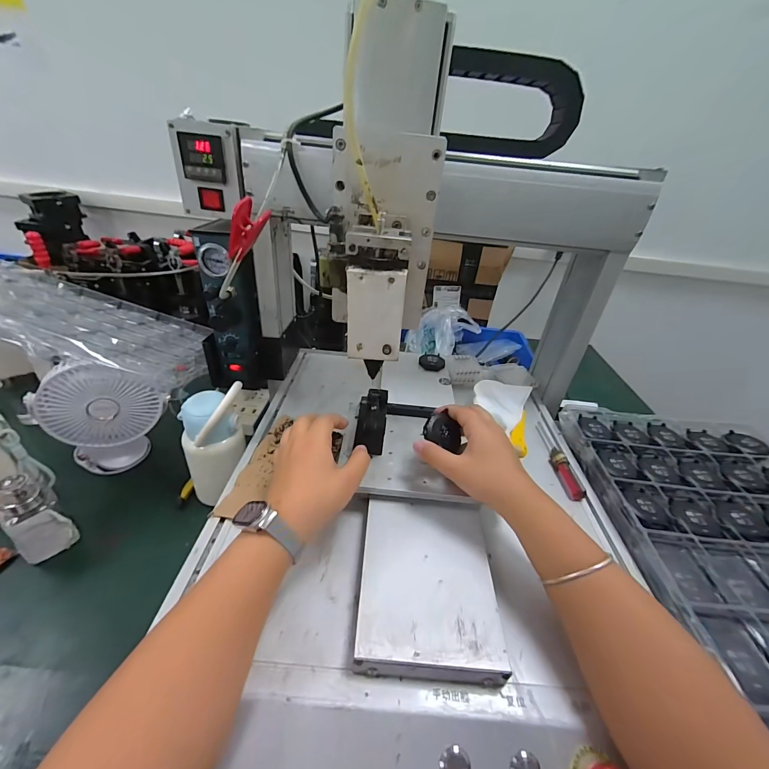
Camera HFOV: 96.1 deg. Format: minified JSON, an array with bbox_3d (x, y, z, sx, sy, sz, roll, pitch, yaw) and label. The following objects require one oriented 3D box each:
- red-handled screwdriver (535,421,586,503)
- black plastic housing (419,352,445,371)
[{"bbox_3d":[0.238,0.097,0.480,0.024,0.016,0.136,3,34,-5],"label":"red-handled screwdriver"},{"bbox_3d":[0.088,-0.042,0.638,0.047,0.013,0.043,7,34,0],"label":"black plastic housing"}]

